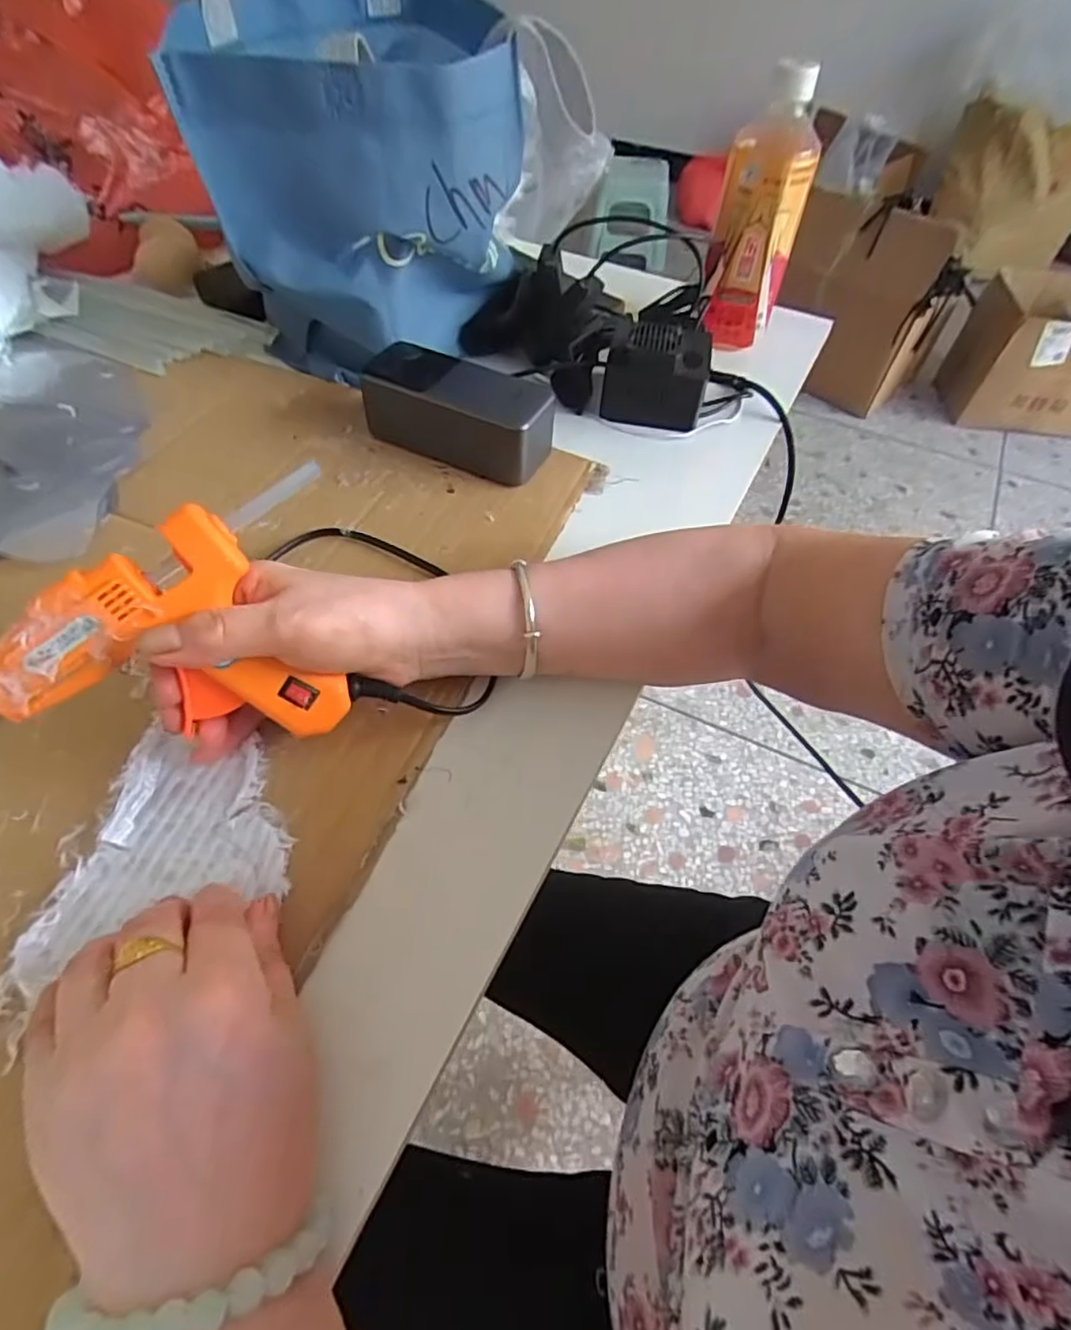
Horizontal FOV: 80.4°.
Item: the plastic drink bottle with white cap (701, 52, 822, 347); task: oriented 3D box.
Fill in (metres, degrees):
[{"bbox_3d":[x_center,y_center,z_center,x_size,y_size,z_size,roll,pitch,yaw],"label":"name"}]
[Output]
[{"bbox_3d":[0.174,-0.345,0.495,0.063,0.168,0.058,14,56,9],"label":"plastic drink bottle with white cap"}]

